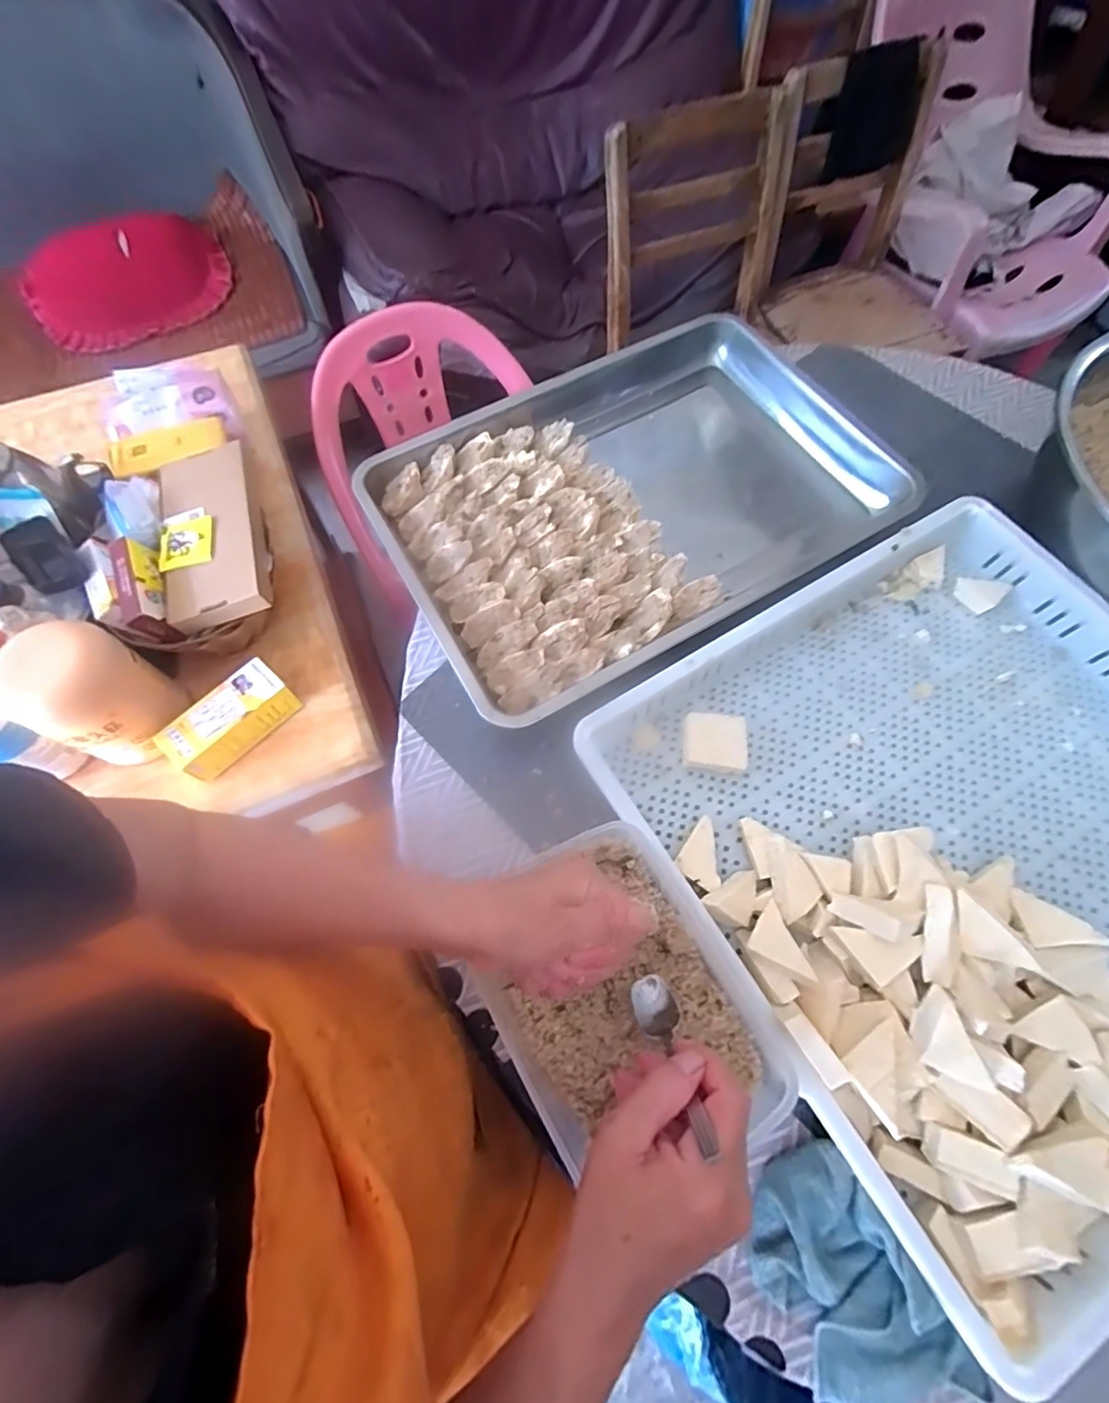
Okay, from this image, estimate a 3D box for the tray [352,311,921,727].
[{"bbox_3d":[0.098,-0.219,0.595,0.538,0.055,0.345,-30,69,-10],"label":"tray"}]

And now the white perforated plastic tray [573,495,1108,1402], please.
[{"bbox_3d":[0.330,0.096,0.440,0.466,0.061,0.465,-30,69,-10],"label":"white perforated plastic tray"}]

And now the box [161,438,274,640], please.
[{"bbox_3d":[-0.395,-0.198,0.645,0.112,0.038,0.242,-15,67,-4],"label":"box"}]

